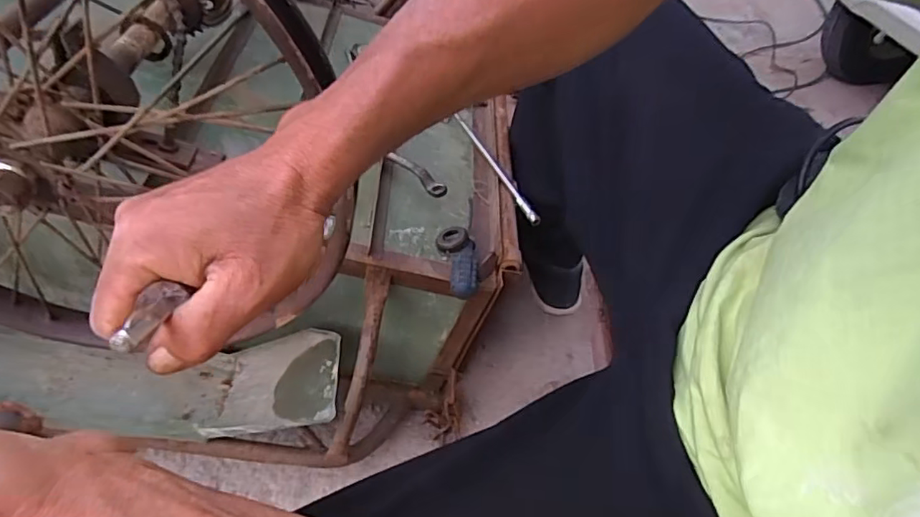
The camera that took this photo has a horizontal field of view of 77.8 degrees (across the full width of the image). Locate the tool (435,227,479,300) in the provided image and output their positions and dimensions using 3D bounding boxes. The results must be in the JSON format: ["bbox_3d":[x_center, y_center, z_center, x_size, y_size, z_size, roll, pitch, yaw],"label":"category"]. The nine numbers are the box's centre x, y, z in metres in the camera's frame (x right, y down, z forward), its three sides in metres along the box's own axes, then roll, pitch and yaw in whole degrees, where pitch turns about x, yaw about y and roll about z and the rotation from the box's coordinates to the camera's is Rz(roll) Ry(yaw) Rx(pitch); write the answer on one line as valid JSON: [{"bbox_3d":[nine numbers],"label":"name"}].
[{"bbox_3d":[0.000,0.001,0.674,0.041,0.028,0.109,-7,51,-12],"label":"tool"}]

